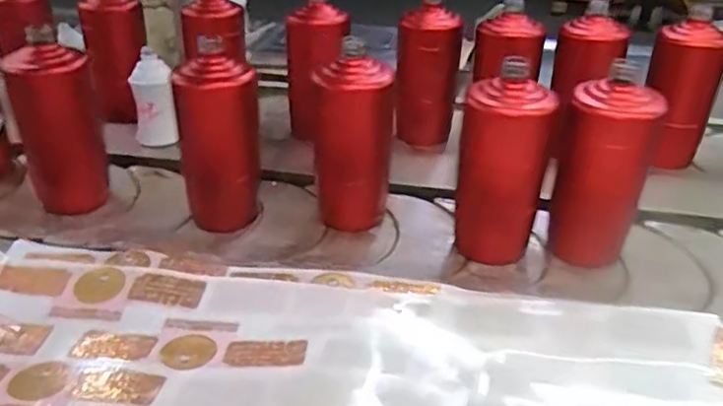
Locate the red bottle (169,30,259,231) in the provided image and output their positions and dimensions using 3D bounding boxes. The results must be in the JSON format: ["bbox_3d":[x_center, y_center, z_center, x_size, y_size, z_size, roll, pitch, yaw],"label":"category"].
[{"bbox_3d":[-0.140,-0.057,0.643,0.064,0.182,0.068,16,35,25],"label":"red bottle"}]

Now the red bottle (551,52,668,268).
[{"bbox_3d":[0.229,-0.029,0.603,0.071,0.179,0.064,-8,32,-13],"label":"red bottle"}]

